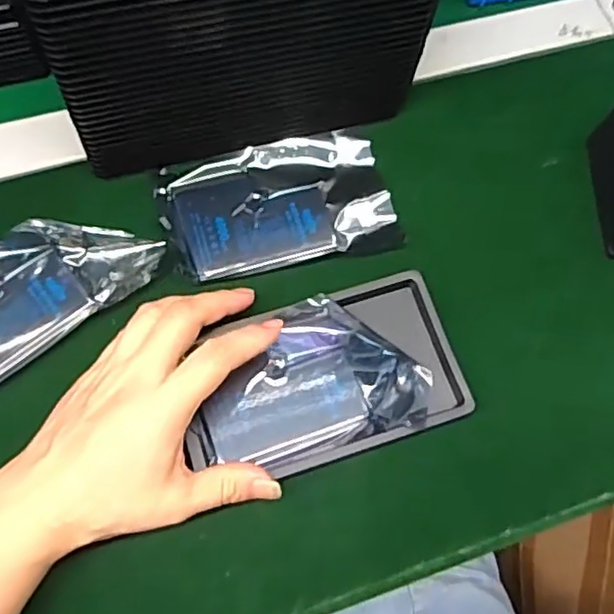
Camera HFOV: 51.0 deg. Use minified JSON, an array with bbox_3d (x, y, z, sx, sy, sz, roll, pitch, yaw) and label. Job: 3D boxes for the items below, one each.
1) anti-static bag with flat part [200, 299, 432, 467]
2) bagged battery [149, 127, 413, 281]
[{"bbox_3d":[0.002,0.040,0.364,0.126,0.017,0.081,-15,73,-7],"label":"anti-static bag with flat part"},{"bbox_3d":[-0.019,-0.066,0.411,0.142,0.006,0.084,-12,72,-9],"label":"bagged battery"}]

